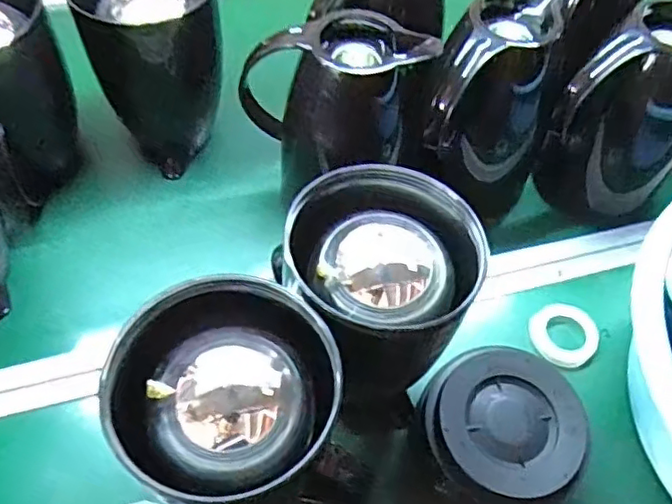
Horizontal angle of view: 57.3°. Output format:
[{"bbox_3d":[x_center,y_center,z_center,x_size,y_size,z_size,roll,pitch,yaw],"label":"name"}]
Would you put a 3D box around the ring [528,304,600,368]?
[{"bbox_3d":[0.209,0.075,0.565,0.060,0.004,0.063,1,56,-2],"label":"ring"}]

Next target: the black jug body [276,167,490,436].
[{"bbox_3d":[0.027,0.050,0.472,0.125,0.196,0.118,35,61,19],"label":"black jug body"}]

